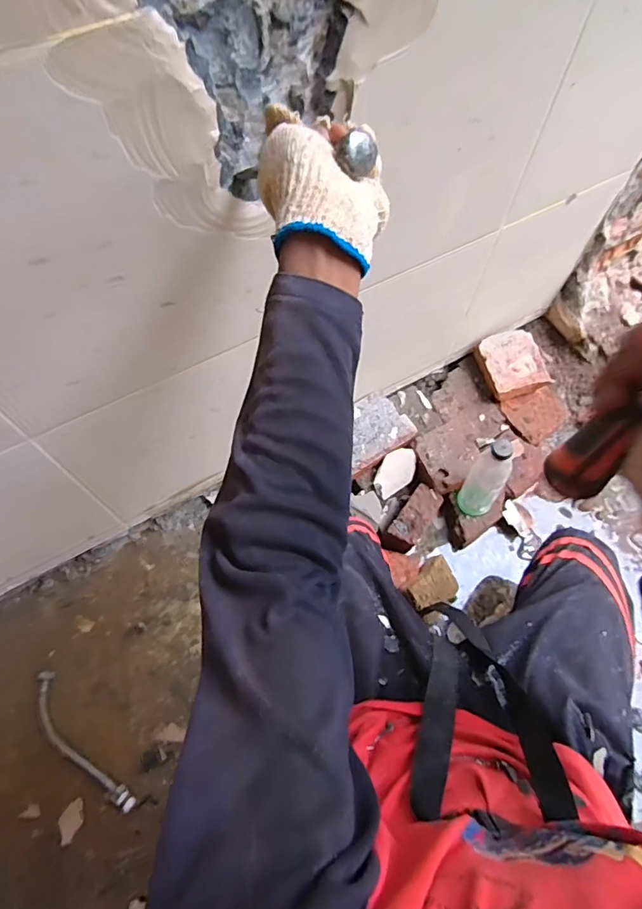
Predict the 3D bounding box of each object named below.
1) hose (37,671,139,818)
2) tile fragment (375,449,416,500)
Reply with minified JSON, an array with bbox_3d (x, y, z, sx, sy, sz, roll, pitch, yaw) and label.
[{"bbox_3d":[-0.370,0.440,0.754,0.050,0.020,0.244,-39,72,-18],"label":"hose"},{"bbox_3d":[0.131,0.032,0.888,0.055,0.015,0.094,22,80,24],"label":"tile fragment"}]

